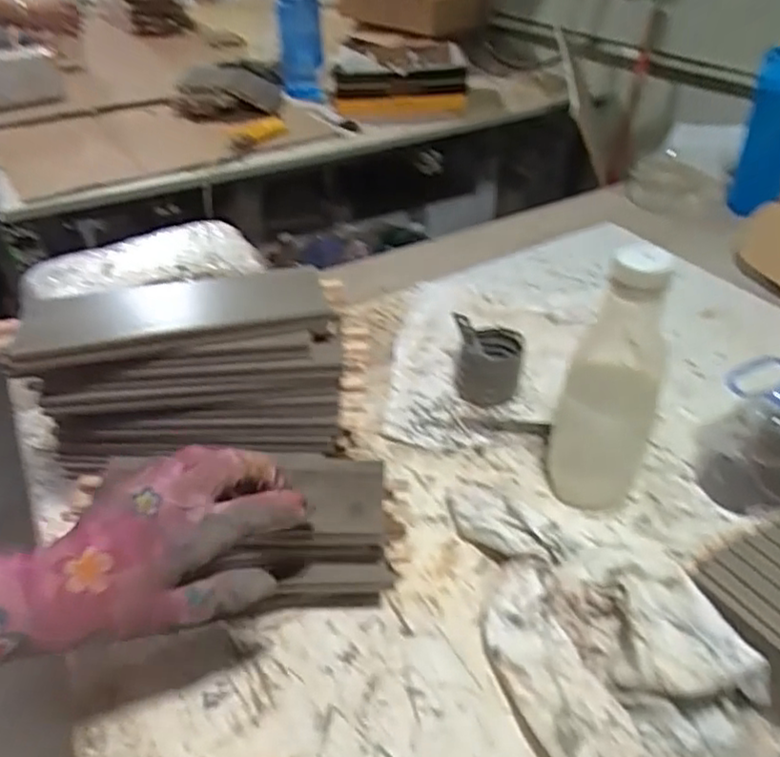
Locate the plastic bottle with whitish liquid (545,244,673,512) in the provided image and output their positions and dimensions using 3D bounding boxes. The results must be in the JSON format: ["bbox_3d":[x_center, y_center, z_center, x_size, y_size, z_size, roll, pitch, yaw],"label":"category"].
[{"bbox_3d":[0.166,0.001,0.499,0.077,0.222,0.066,13,42,17],"label":"plastic bottle with whitish liquid"}]

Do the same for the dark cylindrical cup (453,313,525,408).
[{"bbox_3d":[0.099,-0.015,0.663,0.070,0.060,0.064,5,40,8],"label":"dark cylindrical cup"}]

